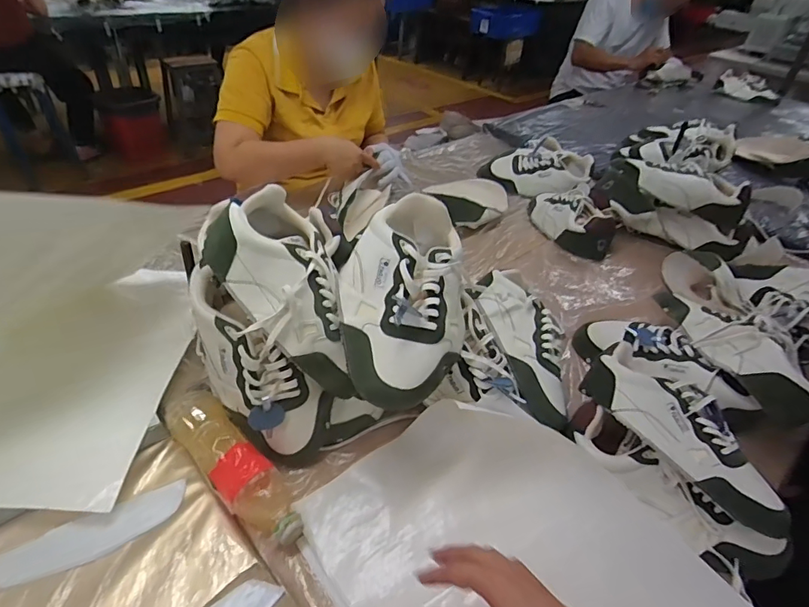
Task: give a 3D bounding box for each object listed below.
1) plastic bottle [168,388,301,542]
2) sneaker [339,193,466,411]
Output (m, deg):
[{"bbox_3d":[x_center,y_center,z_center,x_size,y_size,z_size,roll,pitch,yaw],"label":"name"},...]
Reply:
[{"bbox_3d":[-0.191,0.180,0.537,0.215,0.060,0.057,32,46,29],"label":"plastic bottle"},{"bbox_3d":[0.000,-0.008,0.546,0.147,0.119,0.223,9,39,4],"label":"sneaker"}]

